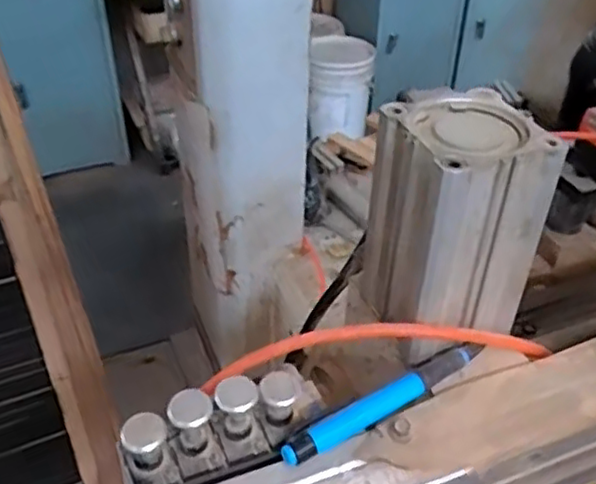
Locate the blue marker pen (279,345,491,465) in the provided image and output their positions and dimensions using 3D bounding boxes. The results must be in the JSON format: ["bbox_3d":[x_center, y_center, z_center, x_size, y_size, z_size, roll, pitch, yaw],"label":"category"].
[{"bbox_3d":[0.044,0.074,0.315,0.117,0.009,0.011,-22,44,-26],"label":"blue marker pen"}]

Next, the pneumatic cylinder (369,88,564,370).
[{"bbox_3d":[0.075,-0.007,0.329,0.068,0.113,0.064,-9,40,-13],"label":"pneumatic cylinder"}]

